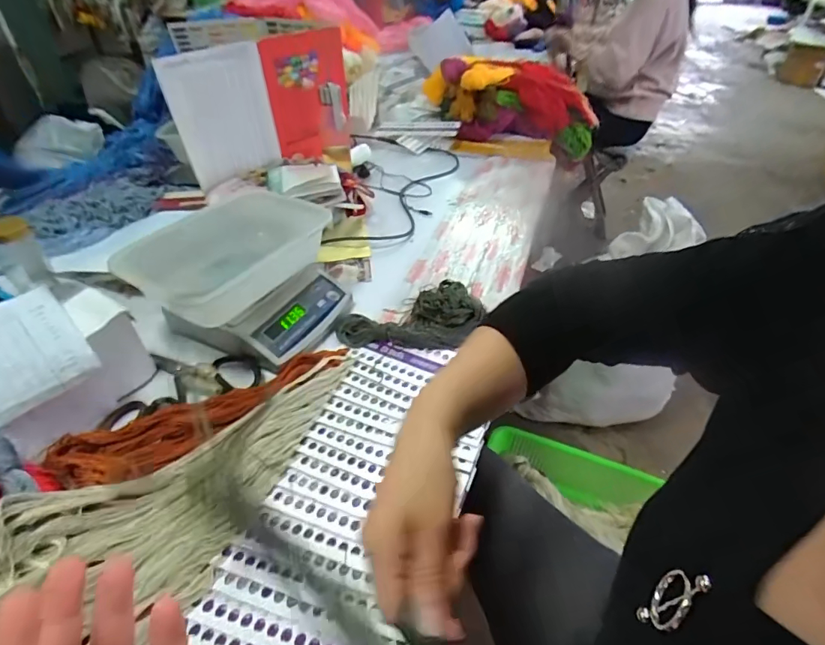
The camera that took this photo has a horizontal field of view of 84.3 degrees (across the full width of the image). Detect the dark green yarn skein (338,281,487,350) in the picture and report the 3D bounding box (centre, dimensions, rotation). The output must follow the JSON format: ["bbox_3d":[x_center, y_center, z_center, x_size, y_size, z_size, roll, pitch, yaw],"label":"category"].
[{"bbox_3d":[0.005,-0.007,0.697,0.219,0.040,0.142,-23,47,-25],"label":"dark green yarn skein"}]

